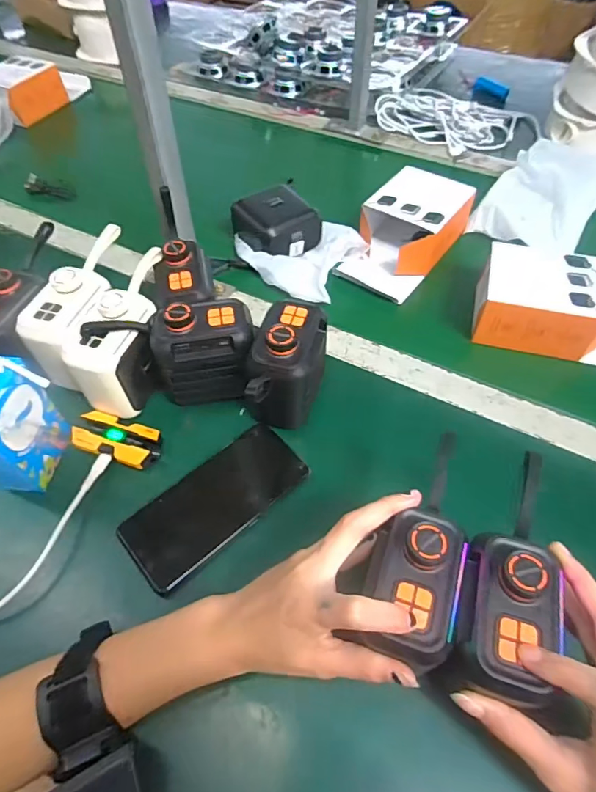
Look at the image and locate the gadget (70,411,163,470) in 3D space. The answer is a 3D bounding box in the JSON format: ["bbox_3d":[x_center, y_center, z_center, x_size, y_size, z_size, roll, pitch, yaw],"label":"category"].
[{"bbox_3d":[-0.164,0.040,0.423,0.074,0.022,0.037,14,54,14],"label":"gadget"}]

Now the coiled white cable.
[{"bbox_3d":[0.246,-0.461,0.775,0.210,0.034,0.156,30,59,24],"label":"coiled white cable"}]

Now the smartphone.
[{"bbox_3d":[-0.068,0.087,0.389,0.150,0.009,0.069,-34,58,-21],"label":"smartphone"}]

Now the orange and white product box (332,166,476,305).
[{"bbox_3d":[0.131,-0.199,0.577,0.100,0.075,0.172,30,59,24],"label":"orange and white product box"}]

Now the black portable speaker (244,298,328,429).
[{"bbox_3d":[-0.008,-0.026,0.413,0.051,0.094,0.093,15,54,15],"label":"black portable speaker"}]

